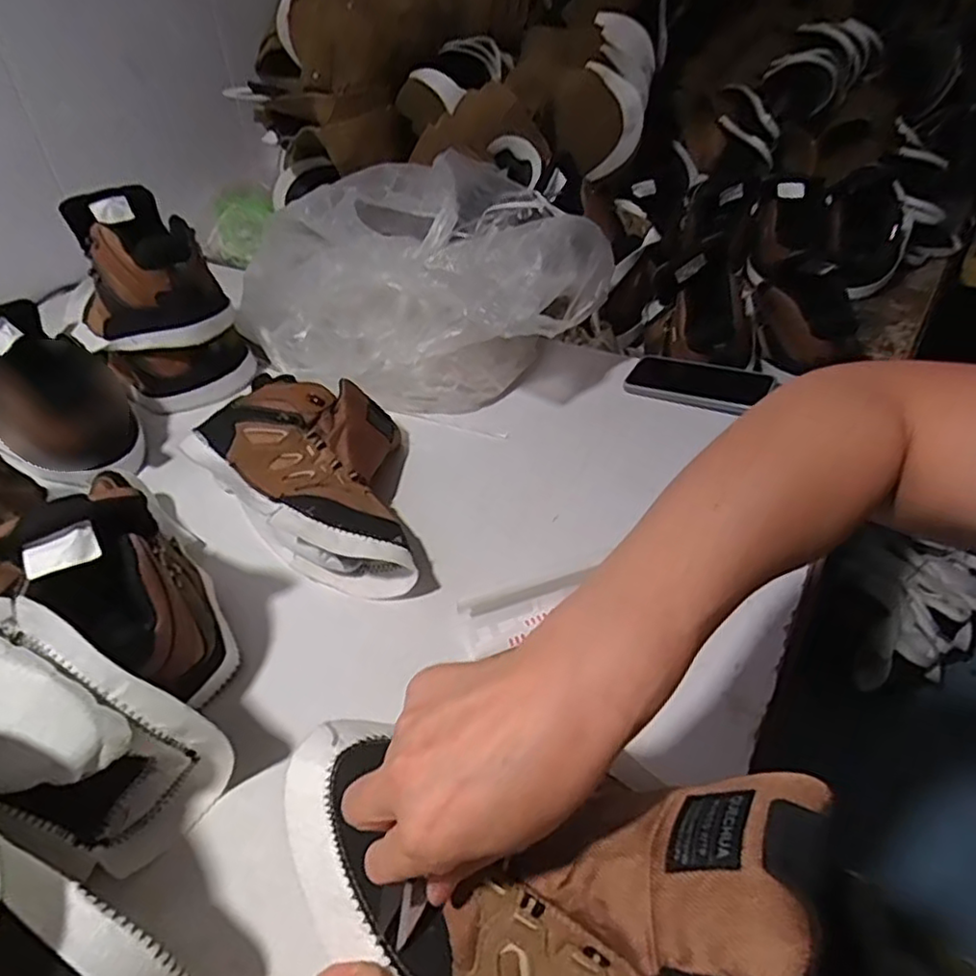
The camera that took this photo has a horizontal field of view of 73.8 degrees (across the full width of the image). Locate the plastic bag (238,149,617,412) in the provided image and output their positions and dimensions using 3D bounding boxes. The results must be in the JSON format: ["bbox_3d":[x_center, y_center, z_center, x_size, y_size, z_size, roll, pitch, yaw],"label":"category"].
[{"bbox_3d":[-0.093,-0.245,0.781,0.450,0.212,0.259,18,44,23],"label":"plastic bag"}]

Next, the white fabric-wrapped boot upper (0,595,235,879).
[{"bbox_3d":[-0.294,0.123,0.364,0.287,0.119,0.084,25,42,-6],"label":"white fabric-wrapped boot upper"}]

